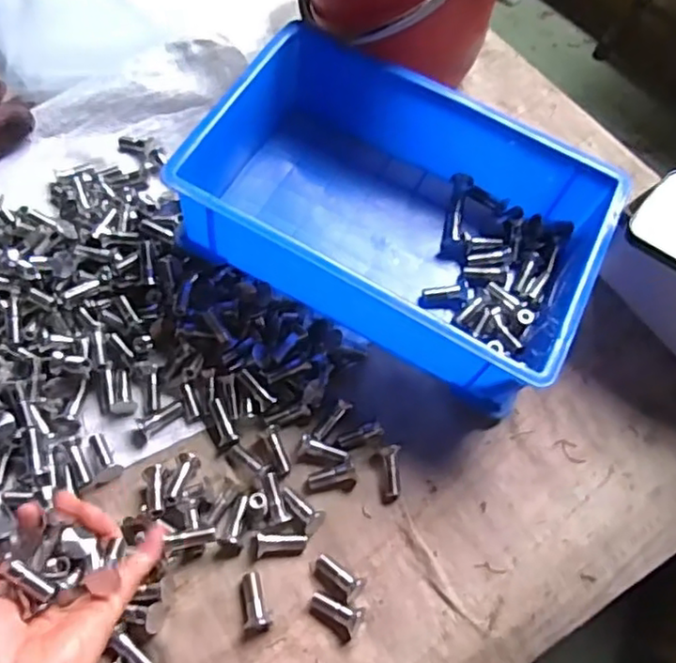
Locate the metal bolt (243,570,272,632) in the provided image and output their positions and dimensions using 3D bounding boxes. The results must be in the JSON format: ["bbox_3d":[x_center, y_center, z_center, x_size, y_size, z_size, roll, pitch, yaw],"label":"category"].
[{"bbox_3d":[-0.055,0.178,0.432,0.016,0.013,0.037,-11,63,-4],"label":"metal bolt"}]

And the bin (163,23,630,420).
[{"bbox_3d":[0.052,-0.090,0.508,0.299,0.112,0.199,26,66,14],"label":"bin"}]

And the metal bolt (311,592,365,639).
[{"bbox_3d":[-0.002,0.184,0.426,0.035,0.012,0.018,19,65,11],"label":"metal bolt"}]

